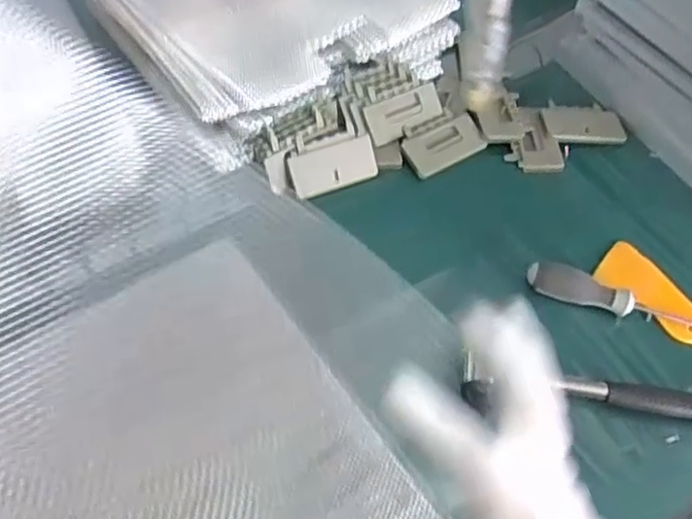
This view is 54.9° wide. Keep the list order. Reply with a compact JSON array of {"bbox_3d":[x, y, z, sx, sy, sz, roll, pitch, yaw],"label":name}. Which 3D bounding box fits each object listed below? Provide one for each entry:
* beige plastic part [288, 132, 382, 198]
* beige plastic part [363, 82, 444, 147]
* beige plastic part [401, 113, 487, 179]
[{"bbox_3d":[-0.011,-0.088,0.639,0.085,0.044,0.006,-18,25,-12],"label":"beige plastic part"},{"bbox_3d":[0.060,-0.148,0.673,0.085,0.006,0.041,-25,102,-17],"label":"beige plastic part"},{"bbox_3d":[0.099,-0.114,0.668,0.085,0.012,0.047,-25,60,-19],"label":"beige plastic part"}]

